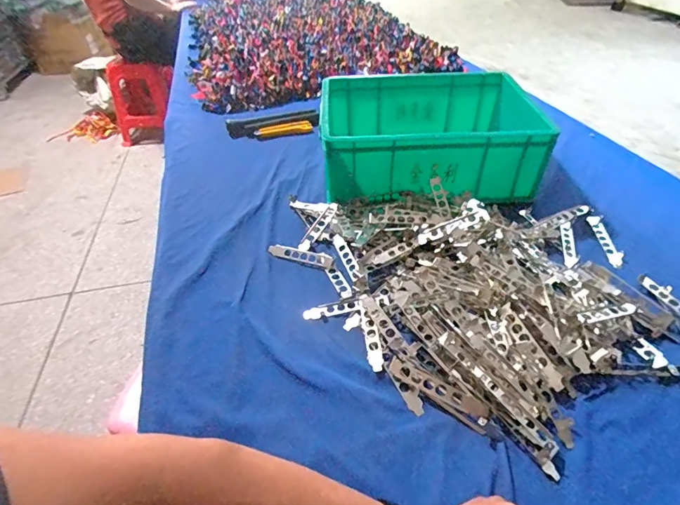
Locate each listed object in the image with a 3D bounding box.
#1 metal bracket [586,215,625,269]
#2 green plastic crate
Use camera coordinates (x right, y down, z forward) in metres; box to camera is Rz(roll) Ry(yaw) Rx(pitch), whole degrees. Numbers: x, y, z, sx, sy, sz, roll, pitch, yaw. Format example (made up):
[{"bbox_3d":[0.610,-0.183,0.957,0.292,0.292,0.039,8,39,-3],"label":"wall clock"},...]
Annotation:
[{"bbox_3d":[0.442,-0.020,0.693,0.023,0.014,0.121,3,41,5],"label":"metal bracket"},{"bbox_3d":[0.170,-0.240,0.854,0.399,0.138,0.307,-1,41,1],"label":"green plastic crate"}]

